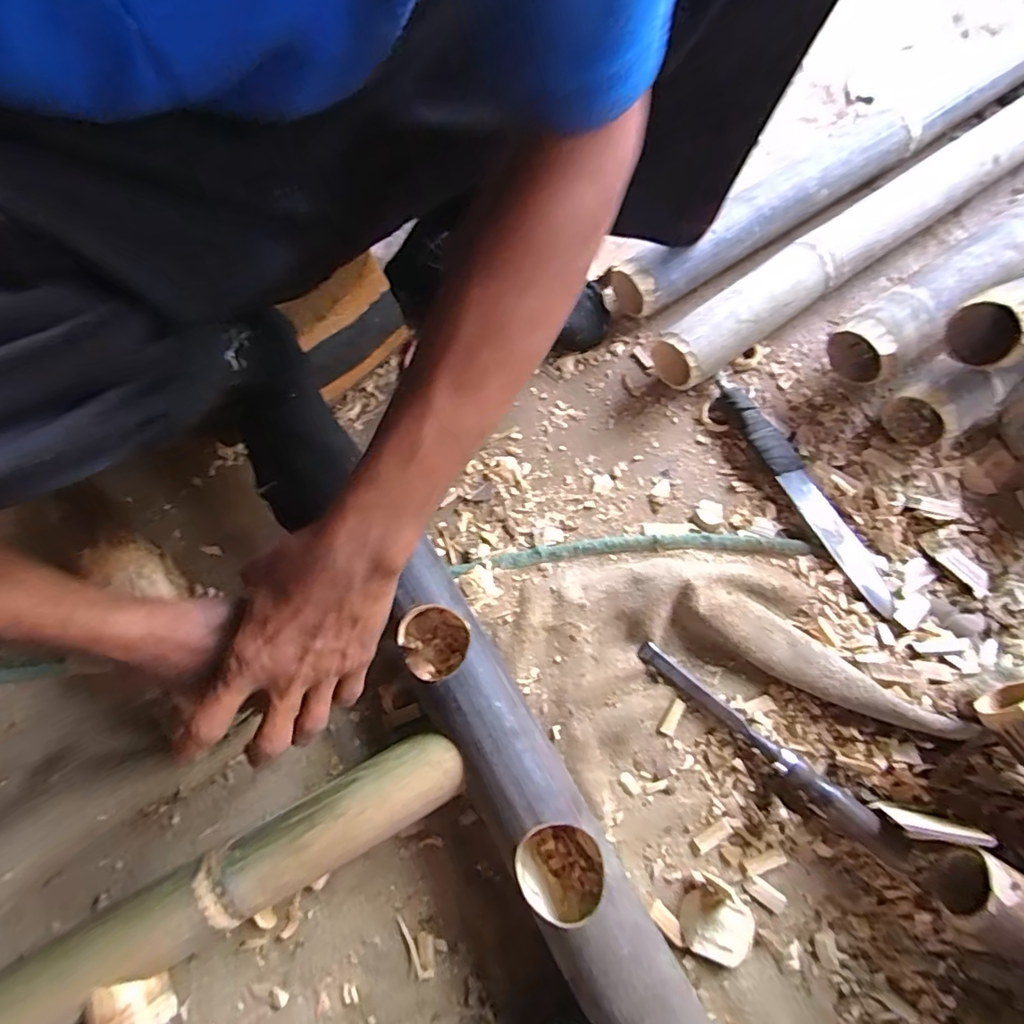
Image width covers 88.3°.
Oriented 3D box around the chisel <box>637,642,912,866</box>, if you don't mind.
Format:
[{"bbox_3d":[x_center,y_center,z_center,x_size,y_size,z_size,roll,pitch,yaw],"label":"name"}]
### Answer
[{"bbox_3d":[0.213,0.196,0.447,0.243,0.027,0.025,40,78,13],"label":"chisel"}]

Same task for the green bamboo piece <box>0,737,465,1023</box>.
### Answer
[{"bbox_3d":[-0.298,0.334,0.404,0.580,0.078,0.064,-29,74,-7],"label":"green bamboo piece"}]

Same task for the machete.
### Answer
[{"bbox_3d":[0.287,-0.028,0.520,0.037,0.018,0.271,-28,74,-7],"label":"machete"}]

